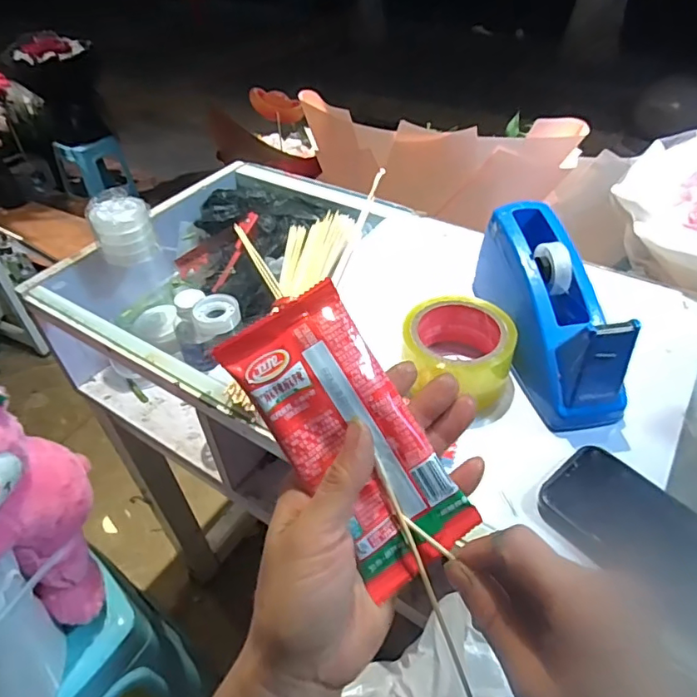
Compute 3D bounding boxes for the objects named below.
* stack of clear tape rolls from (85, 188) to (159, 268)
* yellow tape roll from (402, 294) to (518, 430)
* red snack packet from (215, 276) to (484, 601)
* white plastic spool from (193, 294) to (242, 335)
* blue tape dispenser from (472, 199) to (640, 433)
[{"bbox_3d":[-0.287,-0.154,0.674,0.070,0.076,0.057,-25,49,-21],"label":"stack of clear tape rolls"},{"bbox_3d":[0.102,0.009,0.497,0.093,0.071,0.106,-30,51,-25],"label":"yellow tape roll"},{"bbox_3d":[0.003,0.042,0.246,0.058,0.011,0.138,-33,95,-8],"label":"red snack packet"},{"bbox_3d":[-0.144,-0.038,0.580,0.048,0.019,0.044,-1,45,1],"label":"white plastic spool"},{"bbox_3d":[0.185,-0.036,0.496,0.067,0.104,0.206,-8,45,-6],"label":"blue tape dispenser"}]

